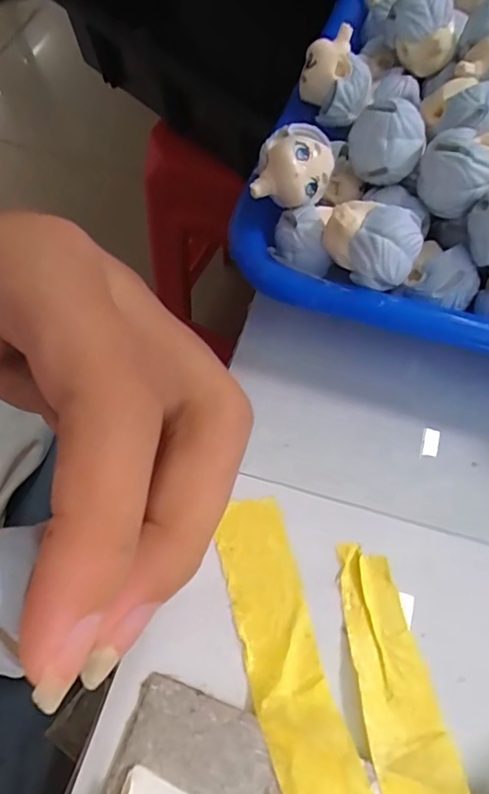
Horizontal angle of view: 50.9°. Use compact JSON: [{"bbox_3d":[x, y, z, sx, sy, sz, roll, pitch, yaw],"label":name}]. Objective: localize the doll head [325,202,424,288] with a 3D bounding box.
[{"bbox_3d":[0.038,-0.046,0.149,0.019,0.020,0.024,-36,67,-16],"label":"doll head"}]

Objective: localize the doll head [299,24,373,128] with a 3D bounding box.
[{"bbox_3d":[0.032,-0.113,0.182,0.024,0.019,0.026,5,63,4],"label":"doll head"}]

